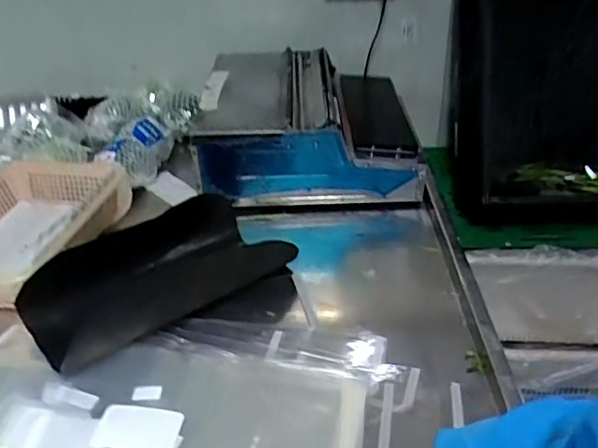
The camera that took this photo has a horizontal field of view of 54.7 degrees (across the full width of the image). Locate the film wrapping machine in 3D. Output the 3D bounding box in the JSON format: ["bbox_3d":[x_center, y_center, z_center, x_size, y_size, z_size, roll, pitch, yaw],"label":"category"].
[{"bbox_3d":[0.022,-0.200,1.181,0.423,0.239,0.372,0,32,3],"label":"film wrapping machine"}]

